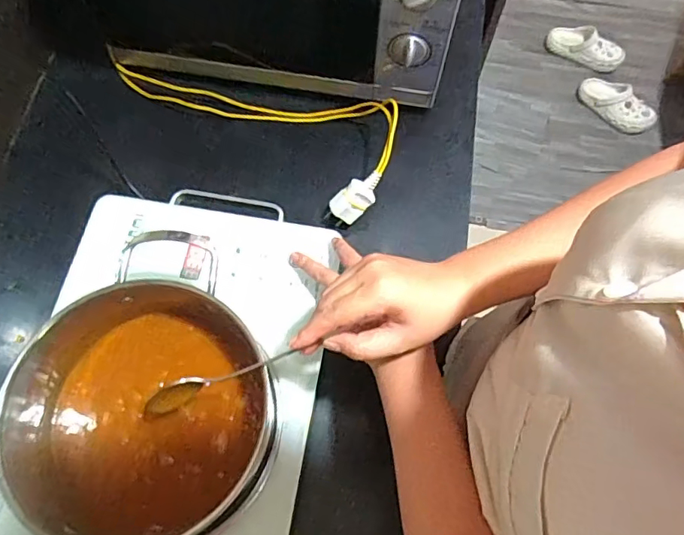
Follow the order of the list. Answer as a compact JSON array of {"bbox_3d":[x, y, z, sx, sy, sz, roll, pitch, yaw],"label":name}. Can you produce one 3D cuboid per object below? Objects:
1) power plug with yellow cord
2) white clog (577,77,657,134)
[{"bbox_3d":[-0.103,-0.225,0.650,0.411,0.072,0.166,35,72,12],"label":"power plug with yellow cord"},{"bbox_3d":[0.862,-0.513,1.603,0.102,0.075,0.242,-35,73,-13],"label":"white clog"}]

